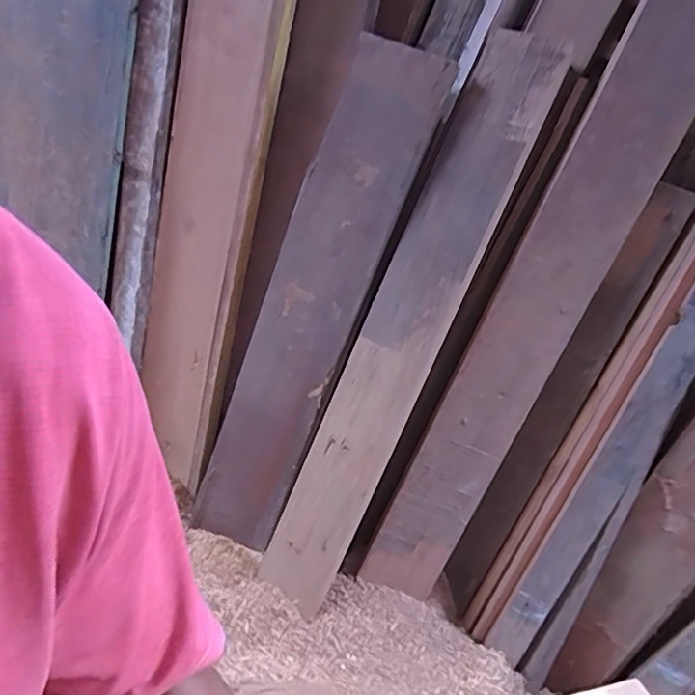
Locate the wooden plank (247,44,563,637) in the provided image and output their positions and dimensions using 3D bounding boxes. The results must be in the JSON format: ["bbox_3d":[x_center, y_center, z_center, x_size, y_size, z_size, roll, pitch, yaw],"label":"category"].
[{"bbox_3d":[0.060,-0.002,0.766,0.044,0.769,0.122,11,17,-42],"label":"wooden plank"}]

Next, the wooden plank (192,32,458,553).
[{"bbox_3d":[-0.064,-0.029,0.822,0.131,0.739,0.027,27,20,17],"label":"wooden plank"}]

